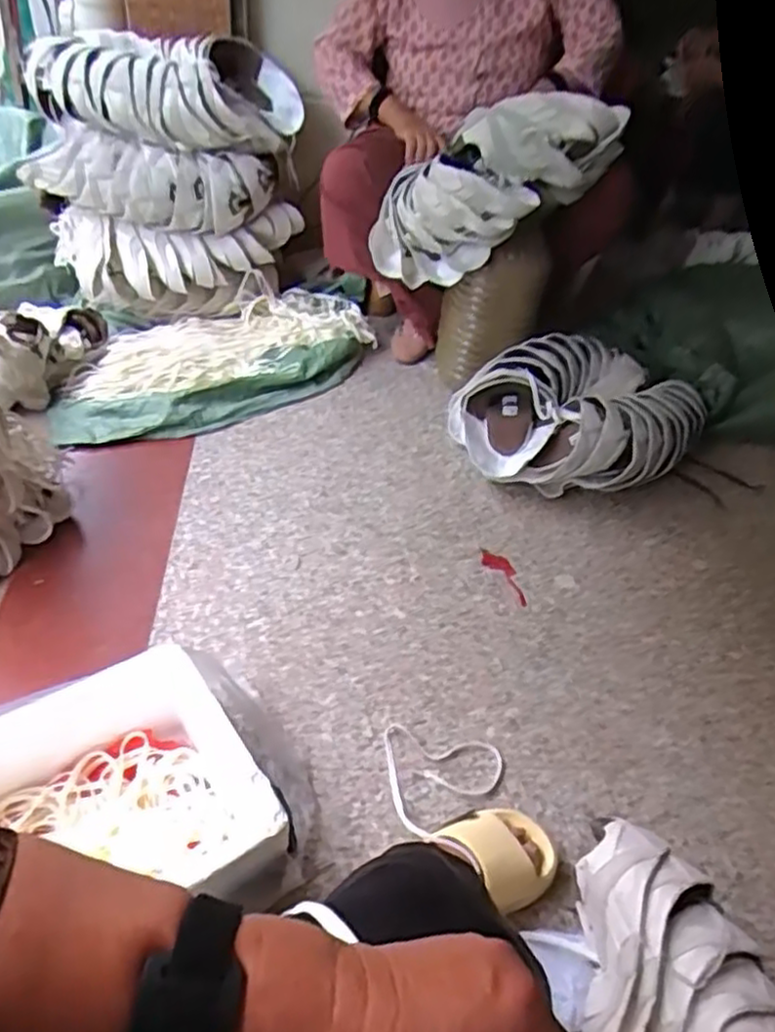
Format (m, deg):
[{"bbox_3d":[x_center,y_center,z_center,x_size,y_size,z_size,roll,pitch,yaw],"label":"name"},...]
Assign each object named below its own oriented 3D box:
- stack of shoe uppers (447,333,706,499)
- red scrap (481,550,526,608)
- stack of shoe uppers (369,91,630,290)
[{"bbox_3d":[0.366,-0.192,1.370,0.433,0.163,0.341,-19,49,-26],"label":"stack of shoe uppers"},{"bbox_3d":[0.195,0.096,1.165,0.042,0.004,0.118,-23,51,-29],"label":"red scrap"},{"bbox_3d":[0.184,-0.545,1.221,0.457,0.204,0.170,-28,46,14],"label":"stack of shoe uppers"}]

